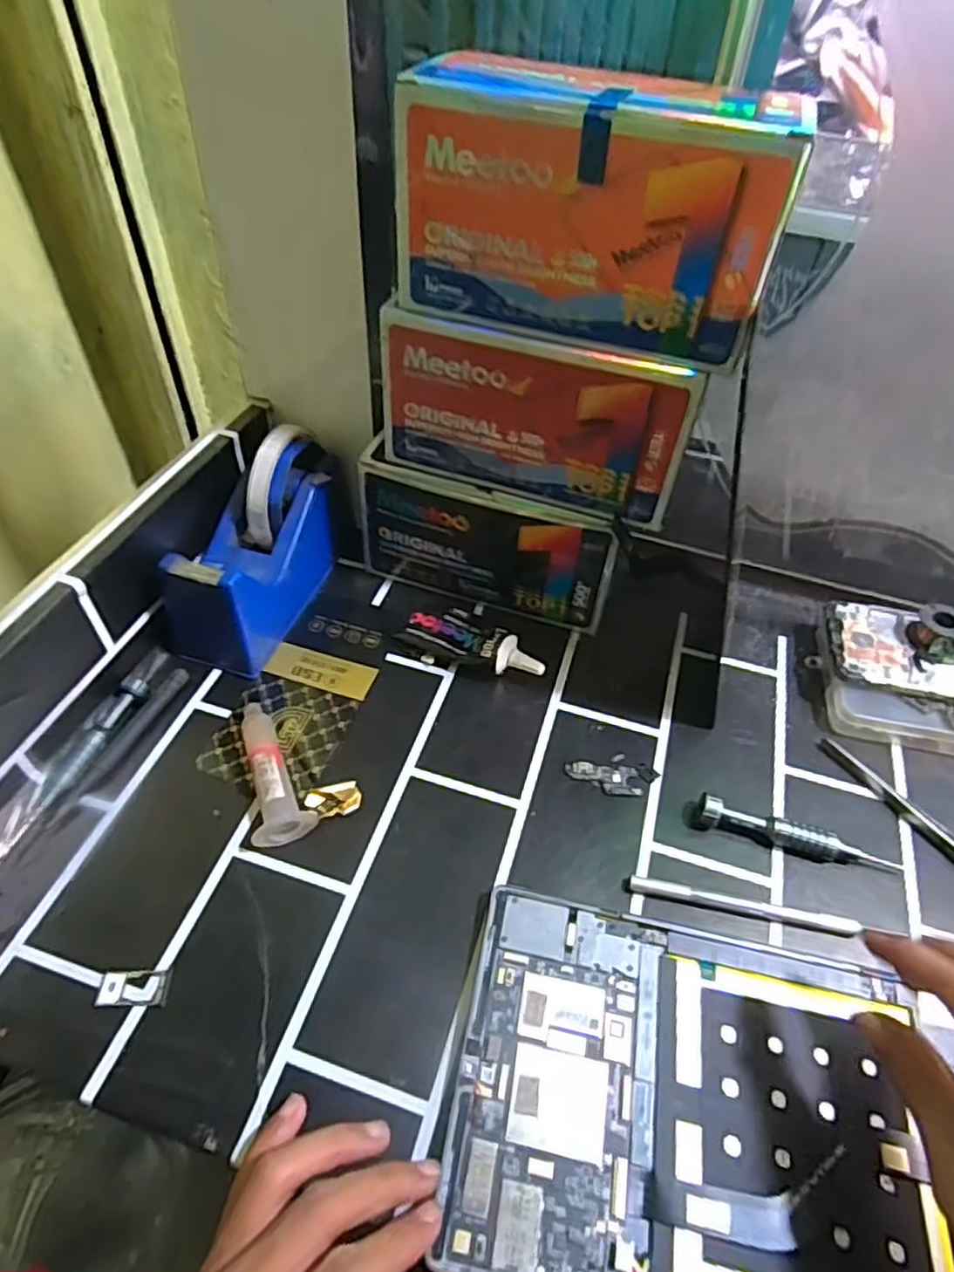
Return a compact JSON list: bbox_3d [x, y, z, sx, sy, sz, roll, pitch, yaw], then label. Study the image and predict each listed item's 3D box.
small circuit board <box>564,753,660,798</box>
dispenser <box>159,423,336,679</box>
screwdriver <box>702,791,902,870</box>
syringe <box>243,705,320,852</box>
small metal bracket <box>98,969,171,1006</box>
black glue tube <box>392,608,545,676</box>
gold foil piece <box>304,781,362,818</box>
[{"bbox_3d":[0.079,0.082,0.406,0.052,0.005,0.028,13,47,9],"label":"small circuit board"},{"bbox_3d":[-0.144,-0.062,0.453,0.061,0.102,0.149,17,50,11],"label":"dispenser"},{"bbox_3d":[0.176,0.110,0.373,0.109,0.018,0.013,16,49,9],"label":"screwdriver"},{"bbox_3d":[-0.116,0.074,0.386,0.030,0.019,0.089,-15,52,-17],"label":"syringe"},{"bbox_3d":[-0.158,0.162,0.315,0.030,0.004,0.015,-1,49,-5],"label":"small metal bracket"},{"bbox_3d":[-0.003,0.002,0.456,0.099,0.025,0.042,15,49,9],"label":"black glue tube"},{"bbox_3d":[-0.080,0.090,0.379,0.030,0.007,0.019,-13,51,-16],"label":"gold foil piece"}]

